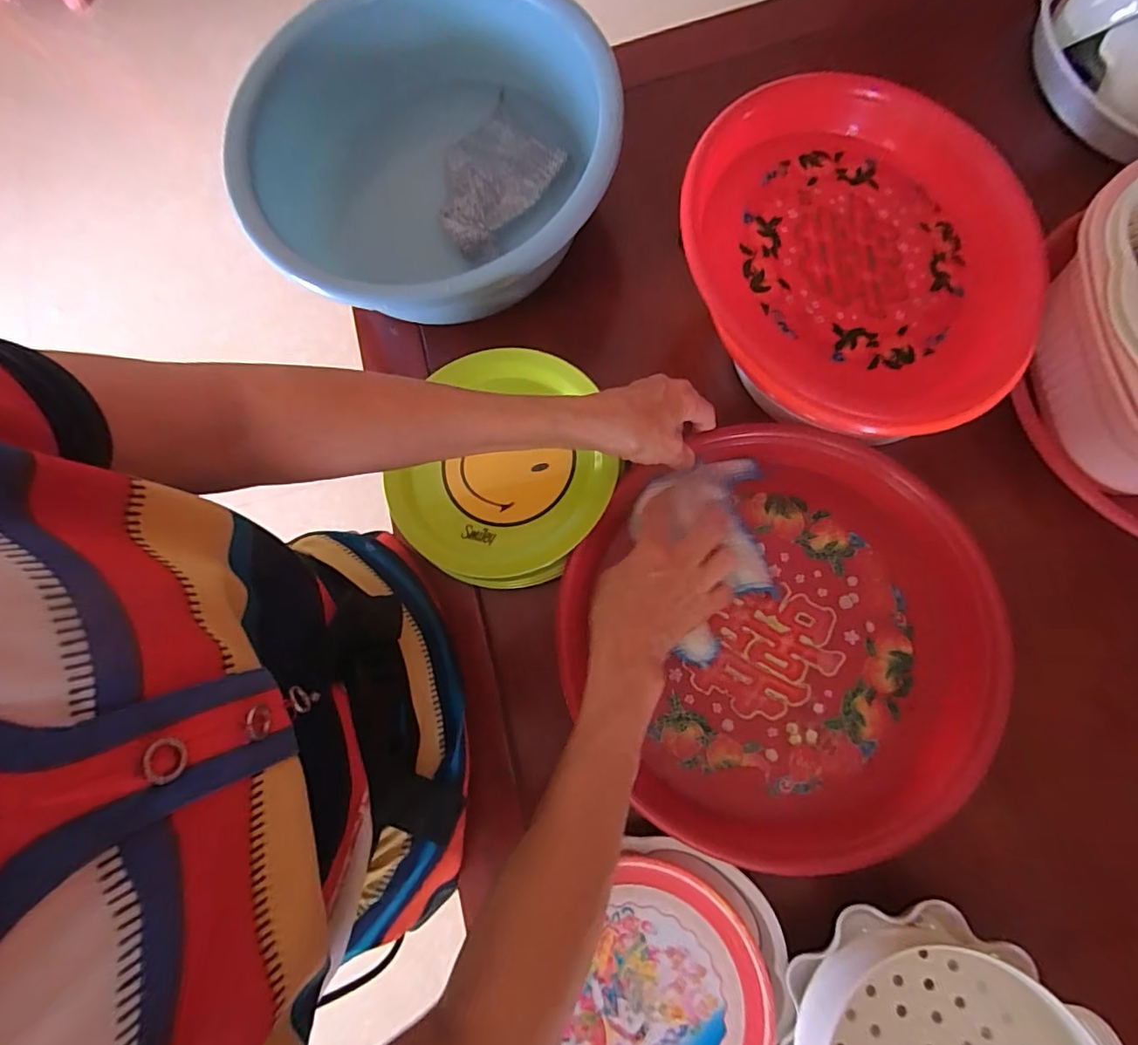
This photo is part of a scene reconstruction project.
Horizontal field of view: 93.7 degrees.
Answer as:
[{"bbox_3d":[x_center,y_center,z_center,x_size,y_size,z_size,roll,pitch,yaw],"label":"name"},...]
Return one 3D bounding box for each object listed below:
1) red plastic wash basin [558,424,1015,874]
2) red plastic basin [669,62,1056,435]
[{"bbox_3d":[0.155,0.084,0.410,0.312,0.047,0.309,0,78,-1],"label":"red plastic wash basin"},{"bbox_3d":[0.206,-0.189,0.369,0.250,0.045,0.251,0,78,-1],"label":"red plastic basin"}]

